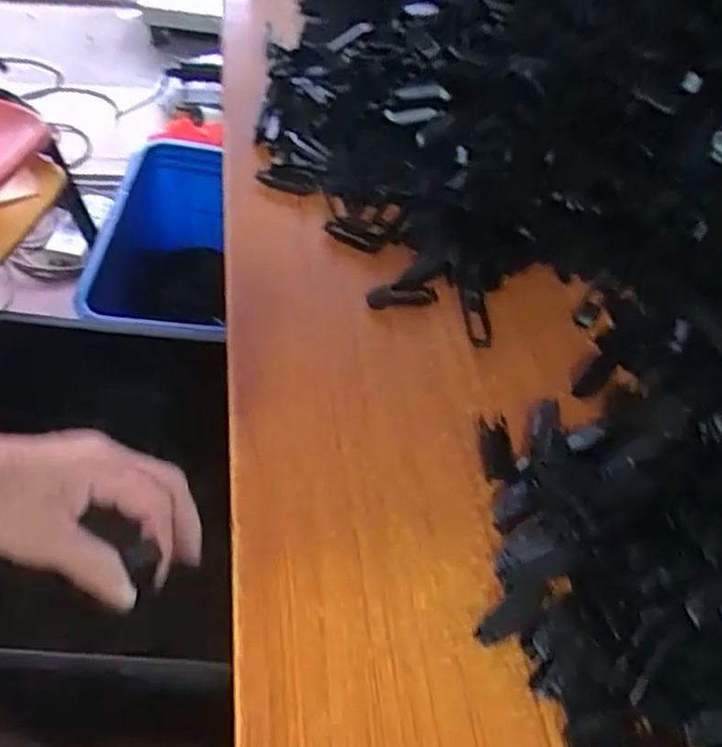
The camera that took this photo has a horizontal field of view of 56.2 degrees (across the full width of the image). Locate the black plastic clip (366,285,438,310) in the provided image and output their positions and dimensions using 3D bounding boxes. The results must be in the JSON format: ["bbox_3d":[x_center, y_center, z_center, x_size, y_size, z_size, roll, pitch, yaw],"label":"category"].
[{"bbox_3d":[0.033,-0.061,0.538,0.055,0.009,0.016,0,52,-9],"label":"black plastic clip"}]

